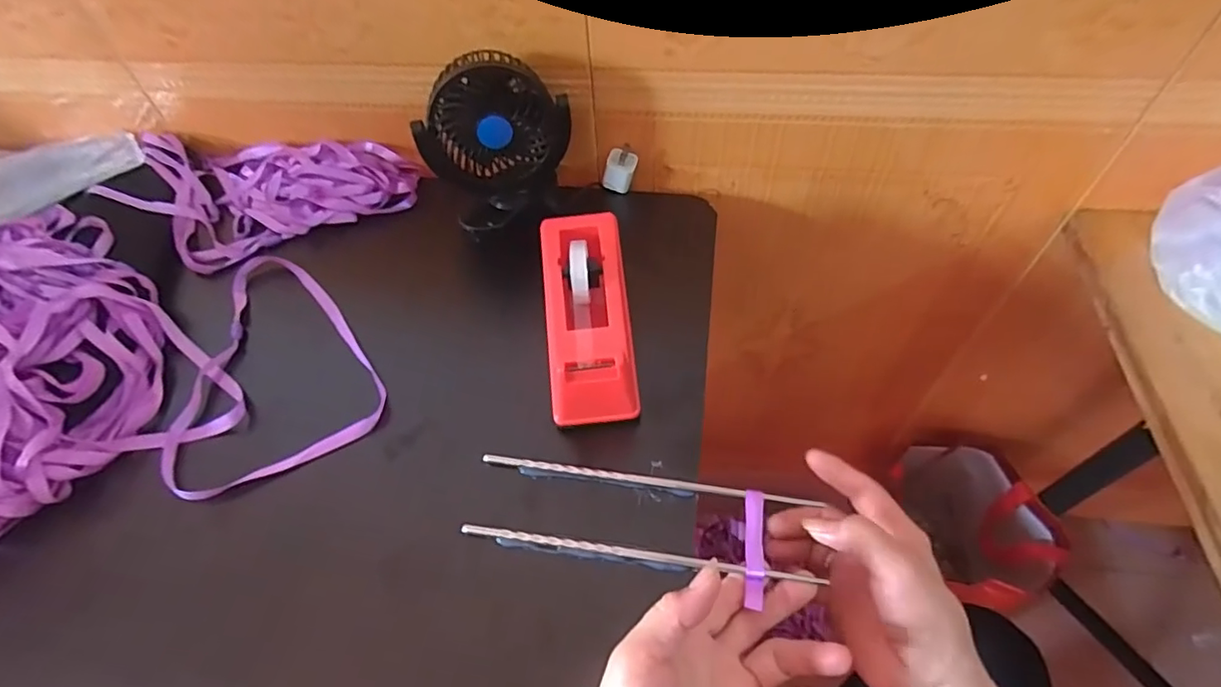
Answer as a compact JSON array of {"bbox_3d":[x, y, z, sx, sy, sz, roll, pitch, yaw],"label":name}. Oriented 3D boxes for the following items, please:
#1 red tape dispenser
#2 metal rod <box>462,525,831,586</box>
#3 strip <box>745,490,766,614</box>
[{"bbox_3d":[-0.017,-0.025,0.416,0.062,0.060,0.155,-6,54,0],"label":"red tape dispenser"},{"bbox_3d":[0.014,0.130,0.352,0.214,0.007,0.006,6,55,7],"label":"metal rod"},{"bbox_3d":[0.088,0.121,0.347,0.011,0.006,0.066,2,59,10],"label":"strip"}]

